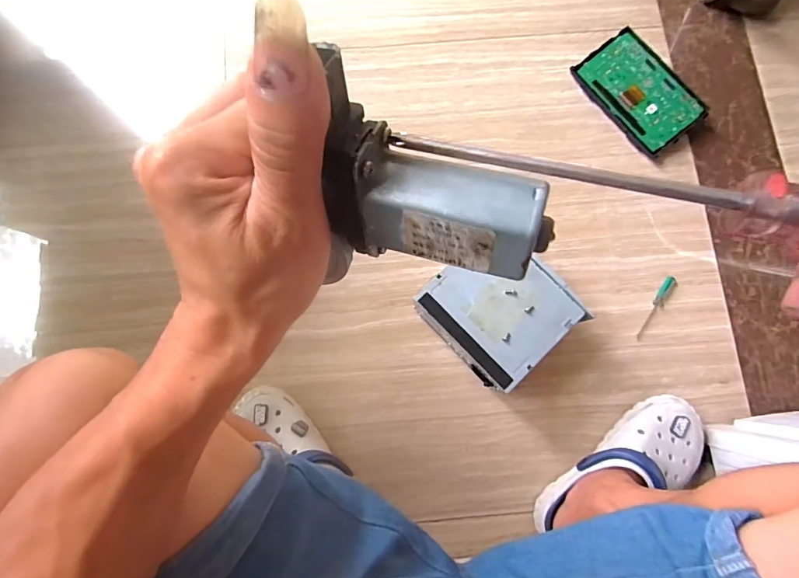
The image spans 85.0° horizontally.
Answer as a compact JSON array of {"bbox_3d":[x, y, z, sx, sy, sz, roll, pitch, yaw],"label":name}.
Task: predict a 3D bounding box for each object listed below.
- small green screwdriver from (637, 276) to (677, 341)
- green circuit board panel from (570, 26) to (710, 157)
[{"bbox_3d":[0.401,0.030,0.683,0.017,0.012,0.111,31,83,5],"label":"small green screwdriver"},{"bbox_3d":[0.396,-0.326,0.722,0.109,0.019,0.198,-40,80,12],"label":"green circuit board panel"}]

